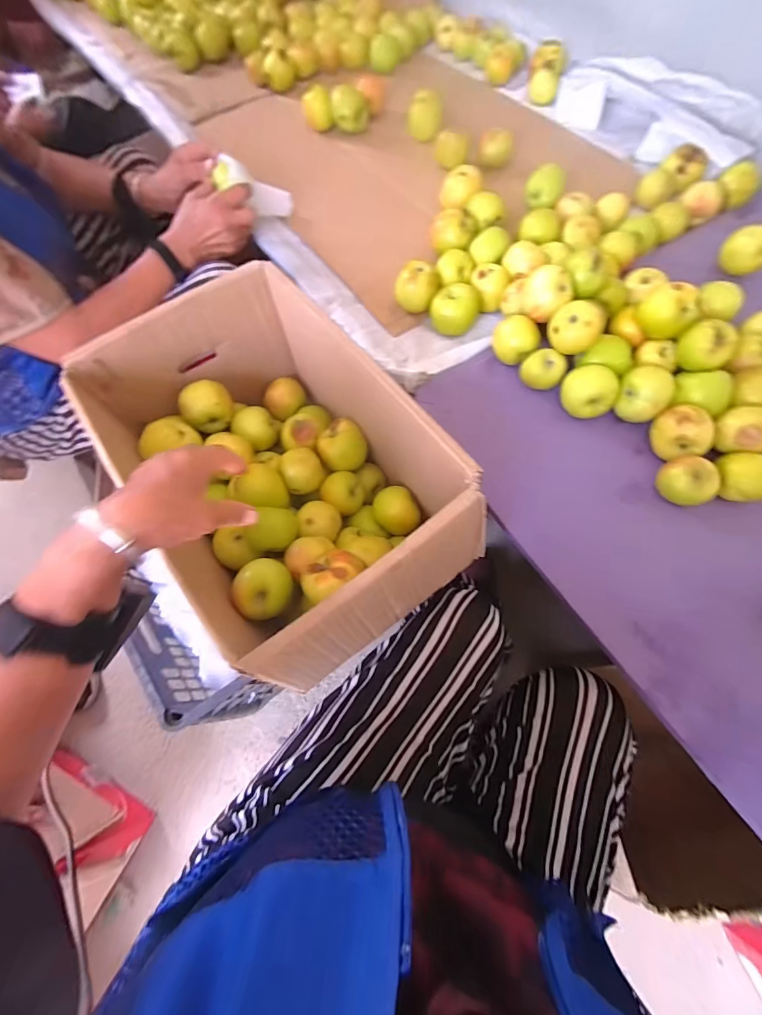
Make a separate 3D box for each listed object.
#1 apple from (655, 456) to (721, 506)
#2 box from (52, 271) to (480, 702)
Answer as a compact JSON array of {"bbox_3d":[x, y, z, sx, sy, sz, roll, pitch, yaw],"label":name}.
[{"bbox_3d":[0.349,-0.027,0.477,0.049,0.051,0.056,-26,69,-8],"label":"apple"},{"bbox_3d":[-0.115,-0.042,0.500,0.268,0.196,0.431,-36,71,-12],"label":"box"}]

